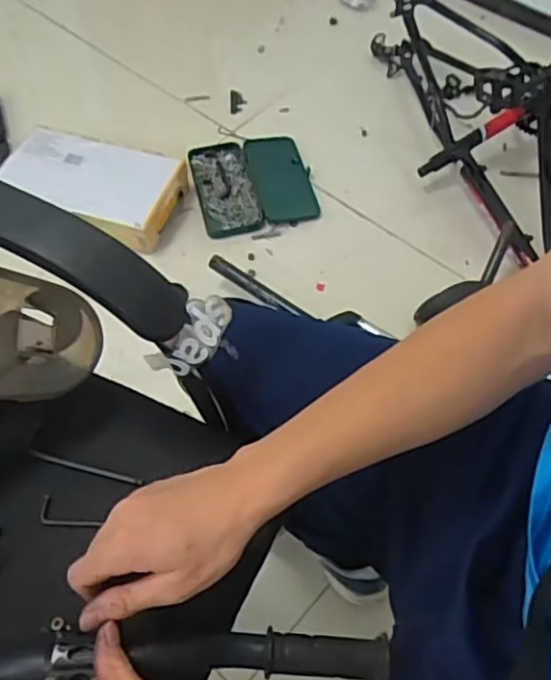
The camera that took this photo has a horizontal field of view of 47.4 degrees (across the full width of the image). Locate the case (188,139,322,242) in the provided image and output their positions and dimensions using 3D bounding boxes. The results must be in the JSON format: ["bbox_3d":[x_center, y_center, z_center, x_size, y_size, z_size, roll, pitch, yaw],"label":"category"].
[{"bbox_3d":[-0.045,-0.326,1.330,0.243,0.033,0.239,-13,70,-10],"label":"case"}]

